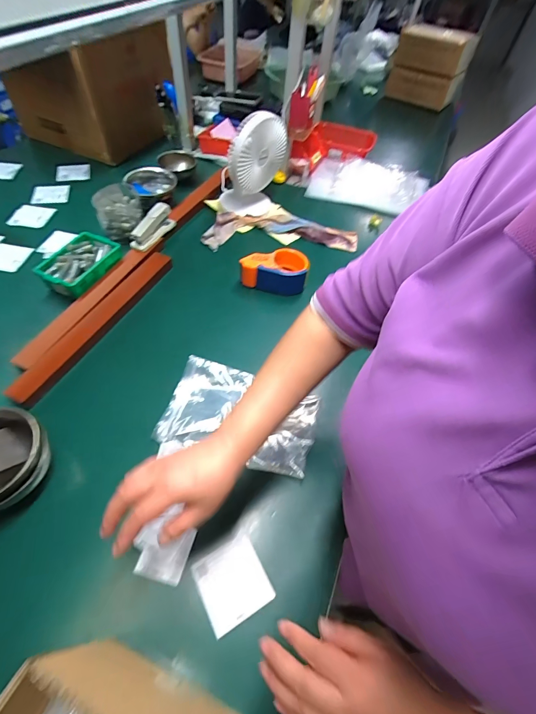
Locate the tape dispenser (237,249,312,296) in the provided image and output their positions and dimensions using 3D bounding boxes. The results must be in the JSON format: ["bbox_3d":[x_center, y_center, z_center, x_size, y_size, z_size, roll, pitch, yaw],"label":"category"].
[{"bbox_3d":[0.012,-0.184,0.722,0.140,0.071,0.083,4,54,-2],"label":"tape dispenser"}]

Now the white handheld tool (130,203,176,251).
[{"bbox_3d":[-0.256,-0.293,0.747,0.025,0.060,0.123,26,56,12],"label":"white handheld tool"}]

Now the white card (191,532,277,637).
[{"bbox_3d":[-0.045,0.283,0.422,0.080,0.008,0.083,-23,59,-20],"label":"white card"}]

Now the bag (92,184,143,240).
[{"bbox_3d":[-0.346,-0.331,0.784,0.099,0.088,0.105,-21,58,-19],"label":"bag"}]

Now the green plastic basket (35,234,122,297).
[{"bbox_3d":[-0.386,-0.185,0.697,0.101,0.058,0.149,23,55,12],"label":"green plastic basket"}]

